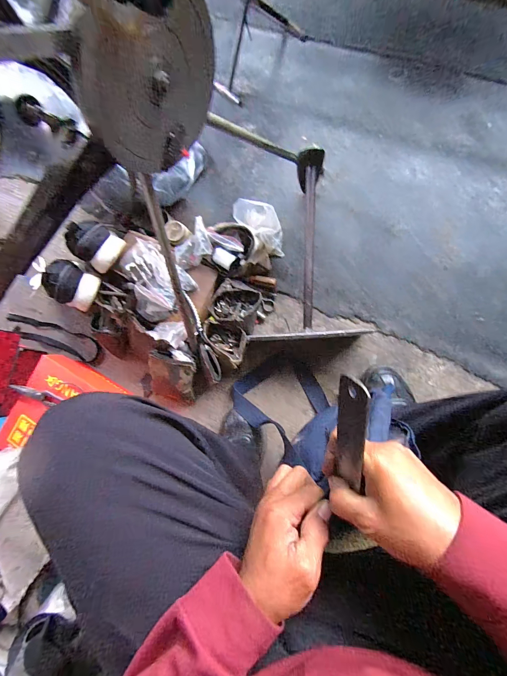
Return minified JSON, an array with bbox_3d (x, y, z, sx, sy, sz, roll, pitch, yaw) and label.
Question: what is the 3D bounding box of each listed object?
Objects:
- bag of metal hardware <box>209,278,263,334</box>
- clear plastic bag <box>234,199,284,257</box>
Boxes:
[{"bbox_3d":[-0.036,-0.070,0.680,0.099,0.097,0.093,25,88,11],"label":"bag of metal hardware"},{"bbox_3d":[0.025,-0.252,0.690,0.127,0.088,0.071,41,95,9],"label":"clear plastic bag"}]

